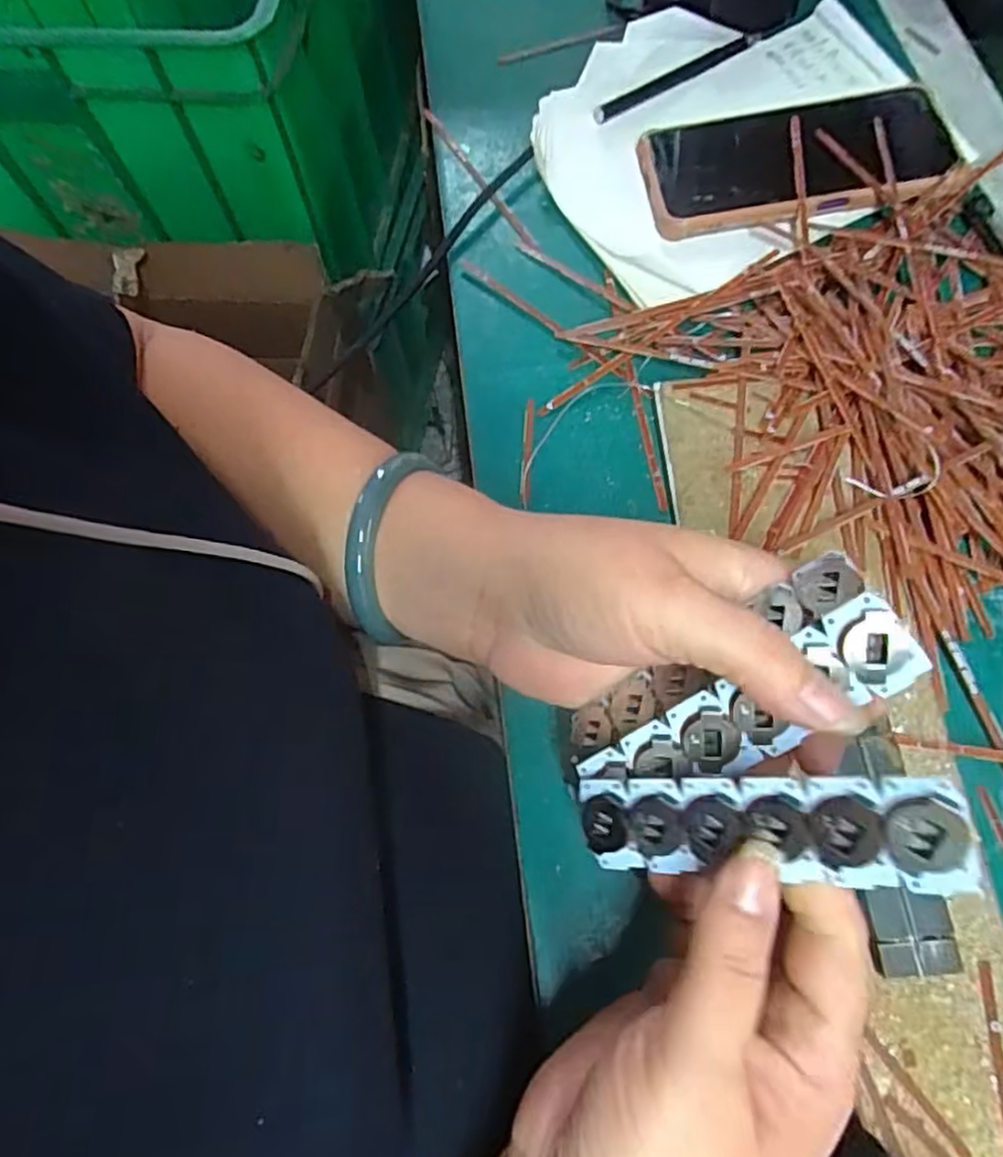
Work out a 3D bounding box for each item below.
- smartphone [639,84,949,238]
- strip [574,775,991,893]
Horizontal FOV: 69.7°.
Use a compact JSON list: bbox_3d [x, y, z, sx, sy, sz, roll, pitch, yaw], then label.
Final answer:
[{"bbox_3d":[0.166,-0.237,0.398,0.171,0.014,0.084,-7,66,0],"label":"smartphone"},{"bbox_3d":[0.069,0.071,0.202,0.106,0.005,0.029,-13,87,37],"label":"strip"}]

